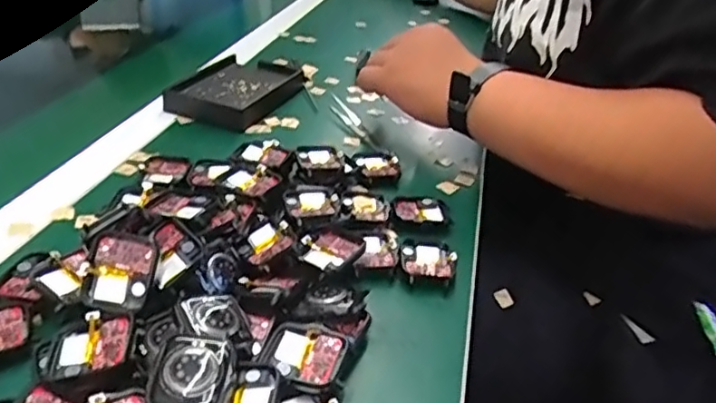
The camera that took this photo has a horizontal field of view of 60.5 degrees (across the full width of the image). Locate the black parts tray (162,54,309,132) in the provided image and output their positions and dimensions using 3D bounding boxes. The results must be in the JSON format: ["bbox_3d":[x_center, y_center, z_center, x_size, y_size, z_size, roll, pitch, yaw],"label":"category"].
[{"bbox_3d":[-0.126,-0.124,0.659,0.104,0.020,0.164,12,31,10],"label":"black parts tray"}]

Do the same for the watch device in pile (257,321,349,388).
[{"bbox_3d":[-0.029,0.081,0.325,0.042,0.010,0.037,14,32,13],"label":"watch device in pile"}]

